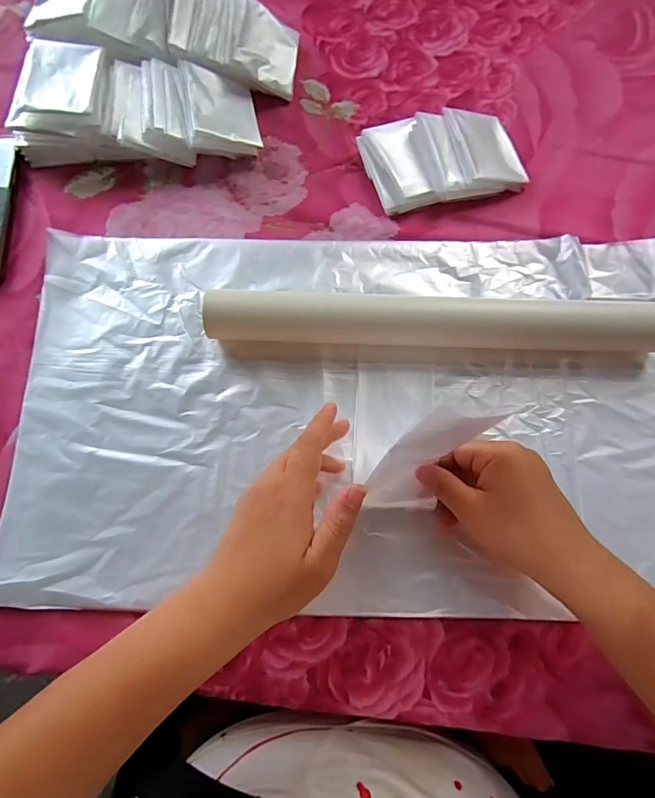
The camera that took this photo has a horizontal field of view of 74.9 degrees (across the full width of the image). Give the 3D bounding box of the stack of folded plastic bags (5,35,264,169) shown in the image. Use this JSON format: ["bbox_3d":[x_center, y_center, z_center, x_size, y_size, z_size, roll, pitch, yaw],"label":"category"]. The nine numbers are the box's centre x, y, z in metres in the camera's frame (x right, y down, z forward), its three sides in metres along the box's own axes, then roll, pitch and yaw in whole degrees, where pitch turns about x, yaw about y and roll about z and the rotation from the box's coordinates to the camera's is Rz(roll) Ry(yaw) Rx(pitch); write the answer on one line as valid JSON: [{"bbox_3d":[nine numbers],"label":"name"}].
[{"bbox_3d":[-0.176,-0.272,0.402,0.217,0.051,0.093,3,74,2],"label":"stack of folded plastic bags"}]

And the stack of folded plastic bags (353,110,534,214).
[{"bbox_3d":[0.108,-0.226,0.401,0.143,0.025,0.086,-10,74,-1],"label":"stack of folded plastic bags"}]

